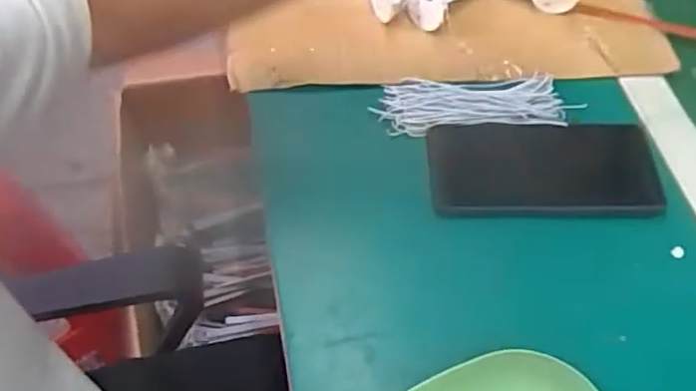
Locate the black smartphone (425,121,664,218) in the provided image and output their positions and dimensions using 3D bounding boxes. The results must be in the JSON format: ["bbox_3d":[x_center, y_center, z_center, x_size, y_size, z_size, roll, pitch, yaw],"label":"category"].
[{"bbox_3d":[0.142,-0.020,0.470,0.161,0.011,0.082,0,57,-1],"label":"black smartphone"}]

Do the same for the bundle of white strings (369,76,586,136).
[{"bbox_3d":[0.099,-0.072,0.503,0.151,0.008,0.050,-3,57,-3],"label":"bundle of white strings"}]

